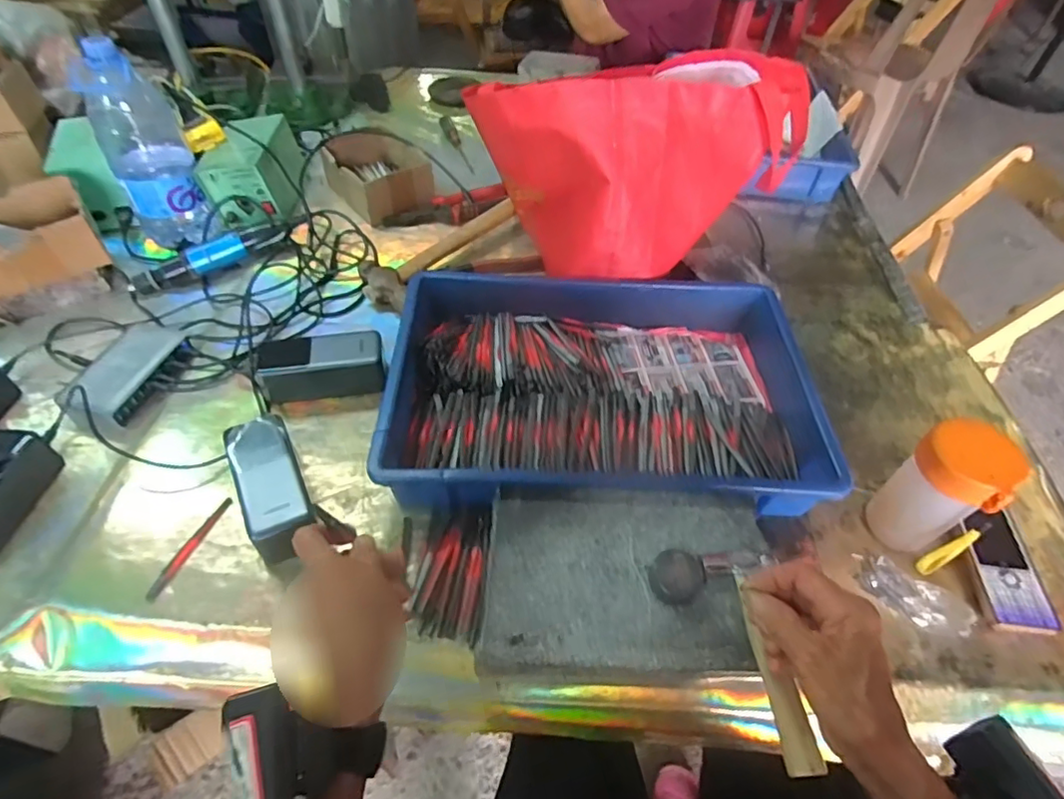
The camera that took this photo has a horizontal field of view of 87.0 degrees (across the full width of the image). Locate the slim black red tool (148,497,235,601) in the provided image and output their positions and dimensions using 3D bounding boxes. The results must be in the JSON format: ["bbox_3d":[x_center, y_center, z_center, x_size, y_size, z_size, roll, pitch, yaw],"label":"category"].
[{"bbox_3d":[-0.307,0.130,0.502,0.015,0.004,0.103,15,50,11],"label":"slim black red tool"}]

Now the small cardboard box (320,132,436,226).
[{"bbox_3d":[-0.235,-0.346,0.867,0.128,0.060,0.172,-28,56,-24],"label":"small cardboard box"}]

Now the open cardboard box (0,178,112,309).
[{"bbox_3d":[-0.623,-0.185,0.699,0.146,0.105,0.128,-27,55,-23],"label":"open cardboard box"}]

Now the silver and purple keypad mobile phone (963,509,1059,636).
[{"bbox_3d":[0.430,0.153,0.511,0.050,0.017,0.115,11,50,7],"label":"silver and purple keypad mobile phone"}]

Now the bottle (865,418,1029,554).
[{"bbox_3d":[0.349,0.081,0.485,0.058,0.127,0.067,-35,59,-28],"label":"bottle"}]

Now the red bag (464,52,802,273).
[{"bbox_3d":[0.133,-0.297,0.686,0.342,0.191,0.224,-28,56,-24],"label":"red bag"}]

